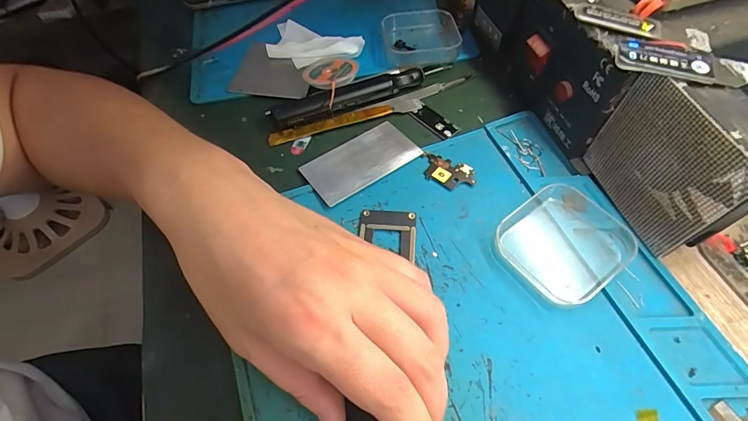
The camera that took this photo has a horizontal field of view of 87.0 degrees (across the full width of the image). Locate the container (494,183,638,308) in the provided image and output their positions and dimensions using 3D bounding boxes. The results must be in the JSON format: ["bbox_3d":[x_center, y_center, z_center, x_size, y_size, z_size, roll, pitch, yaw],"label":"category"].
[{"bbox_3d":[0.114,0.016,0.234,0.072,0.018,0.062,-34,61,-16],"label":"container"}]

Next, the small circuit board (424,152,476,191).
[{"bbox_3d":[0.050,-0.027,0.271,0.038,0.004,0.021,22,62,17],"label":"small circuit board"}]

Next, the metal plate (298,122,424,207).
[{"bbox_3d":[-0.009,-0.035,0.279,0.077,0.004,0.044,-31,56,-17],"label":"metal plate"}]

